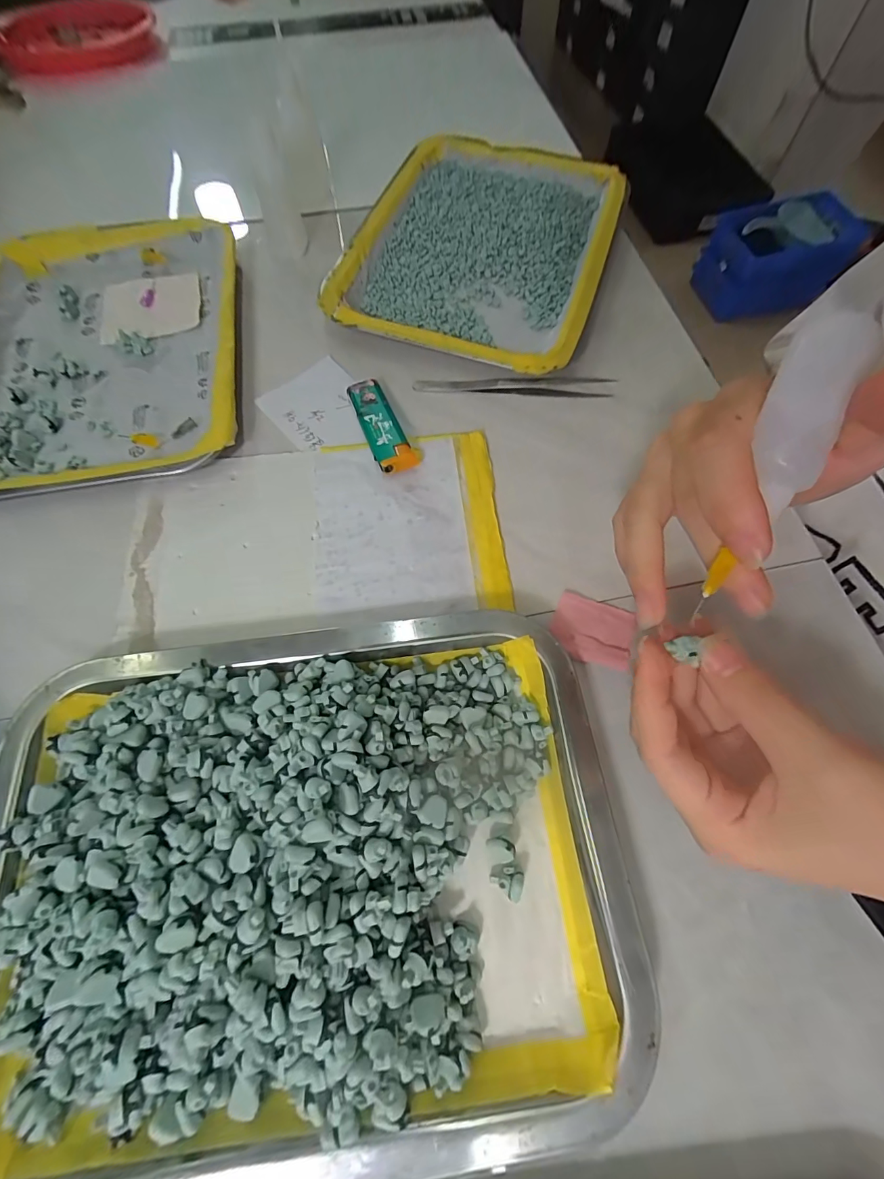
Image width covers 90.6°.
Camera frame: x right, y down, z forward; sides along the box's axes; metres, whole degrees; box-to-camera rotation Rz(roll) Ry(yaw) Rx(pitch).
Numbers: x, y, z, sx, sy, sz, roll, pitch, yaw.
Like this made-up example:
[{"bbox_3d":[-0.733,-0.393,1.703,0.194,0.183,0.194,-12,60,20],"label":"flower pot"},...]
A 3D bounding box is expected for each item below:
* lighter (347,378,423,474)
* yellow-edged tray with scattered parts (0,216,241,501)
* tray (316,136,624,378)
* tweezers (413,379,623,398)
[{"bbox_3d":[-0.038,-0.107,0.280,0.028,0.014,0.077,-20,68,-8],"label":"lighter"},{"bbox_3d":[-0.238,-0.172,0.305,0.189,0.020,0.249,-10,67,-5],"label":"yellow-edged tray with scattered parts"},{"bbox_3d":[0.033,-0.275,0.350,0.187,0.024,0.265,17,68,7],"label":"tray"},{"bbox_3d":[0.049,-0.140,0.302,0.134,0.008,0.013,2,67,1],"label":"tweezers"}]

